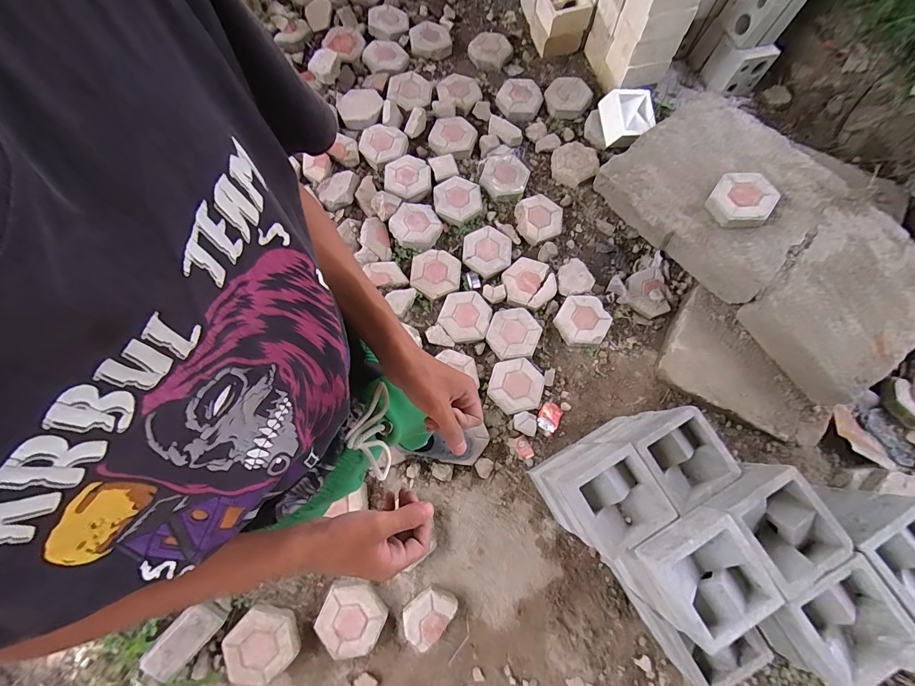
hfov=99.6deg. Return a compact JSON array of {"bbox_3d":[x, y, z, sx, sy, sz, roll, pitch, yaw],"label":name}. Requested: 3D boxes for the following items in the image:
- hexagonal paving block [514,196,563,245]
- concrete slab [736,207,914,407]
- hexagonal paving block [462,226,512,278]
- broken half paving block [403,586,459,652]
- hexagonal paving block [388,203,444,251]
[{"bbox_3d":[0.344,-0.527,1.622,0.193,0.060,0.205,-24,76,-8],"label":"hexagonal paving block"},{"bbox_3d":[1.323,-0.150,1.341,0.578,0.180,0.476,-39,79,-12],"label":"concrete slab"},{"bbox_3d":[0.120,-0.379,1.581,0.197,0.050,0.216,4,74,-1],"label":"hexagonal paving block"},{"bbox_3d":[-0.098,0.869,1.236,0.134,0.048,0.180,40,77,9],"label":"broken half paving block"},{"bbox_3d":[-0.170,-0.490,1.586,0.207,0.049,0.216,19,74,4],"label":"hexagonal paving block"}]

